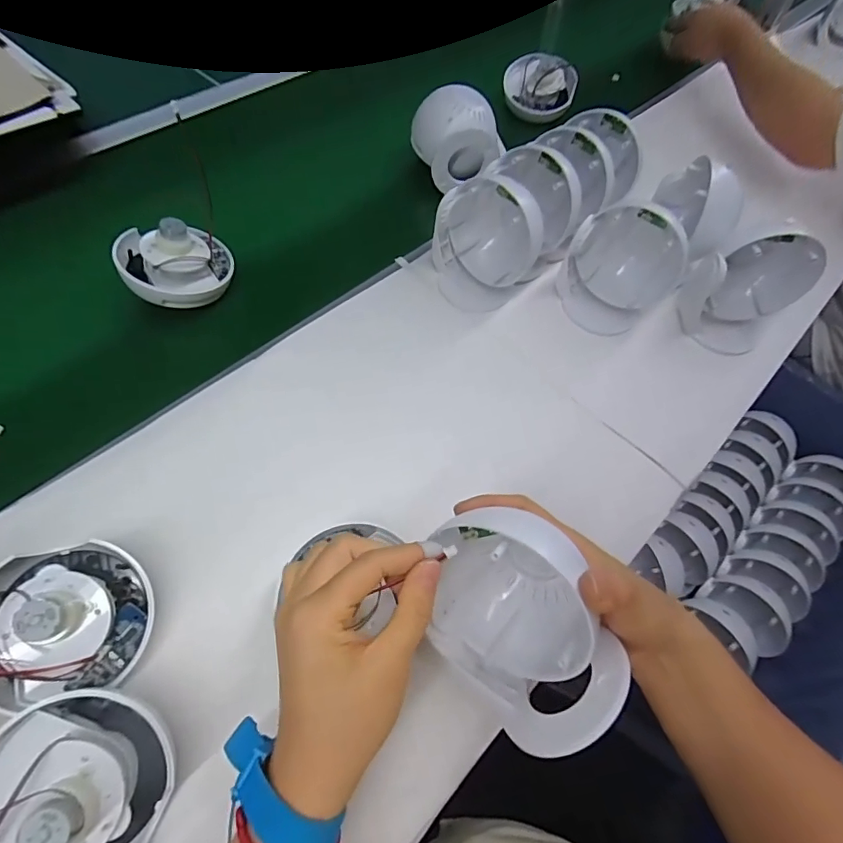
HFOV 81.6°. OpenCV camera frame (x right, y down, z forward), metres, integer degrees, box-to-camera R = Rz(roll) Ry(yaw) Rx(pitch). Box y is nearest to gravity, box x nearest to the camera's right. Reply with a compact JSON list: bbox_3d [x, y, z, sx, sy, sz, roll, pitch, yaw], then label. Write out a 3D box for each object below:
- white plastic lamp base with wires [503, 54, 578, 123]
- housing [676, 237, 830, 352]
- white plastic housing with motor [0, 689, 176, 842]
[{"bbox_3d":[0.176,-0.499,0.727,0.106,0.064,0.068,13,60,3],"label":"white plastic lamp base with wires"},{"bbox_3d":[0.347,-0.144,0.523,0.092,0.111,0.093,-30,66,-20],"label":"housing"},{"bbox_3d":[-0.207,0.215,0.279,0.090,0.074,0.100,-9,61,-9],"label":"white plastic housing with motor"}]

